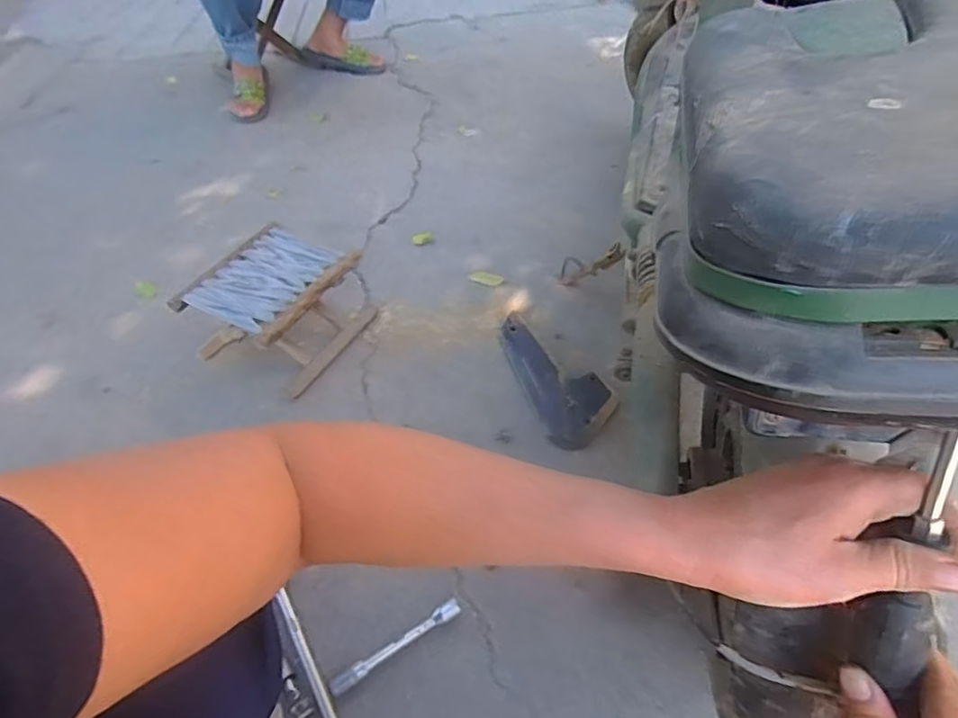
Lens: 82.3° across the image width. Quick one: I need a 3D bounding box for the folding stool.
[{"bbox_3d":[-0.341,-0.088,0.968,0.215,0.159,0.239,21,52,19],"label":"folding stool"}]

